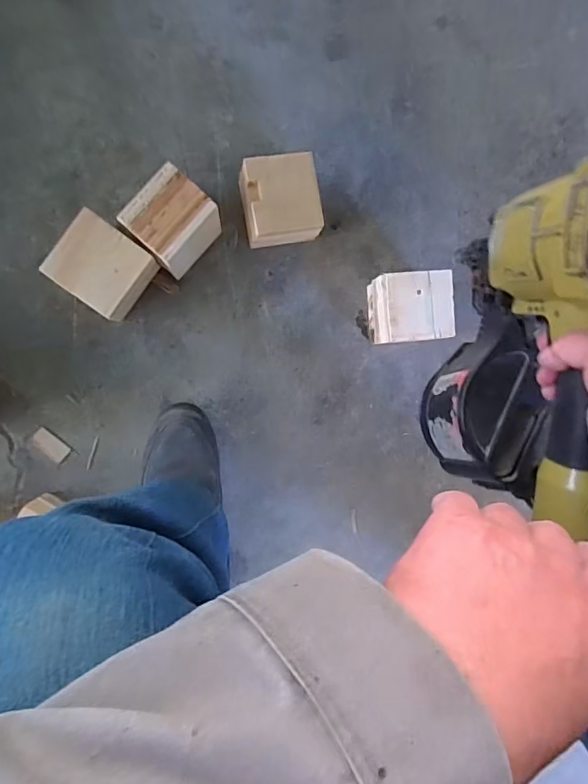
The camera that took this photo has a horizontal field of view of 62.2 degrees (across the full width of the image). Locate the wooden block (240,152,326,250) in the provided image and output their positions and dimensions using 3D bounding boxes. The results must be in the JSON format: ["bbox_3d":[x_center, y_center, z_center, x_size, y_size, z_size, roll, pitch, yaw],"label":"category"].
[{"bbox_3d":[-0.018,-0.244,0.636,0.095,0.080,0.099,-8,93,-6],"label":"wooden block"}]

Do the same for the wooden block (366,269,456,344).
[{"bbox_3d":[0.159,-0.113,0.667,0.095,0.074,0.088,-6,92,-6],"label":"wooden block"}]

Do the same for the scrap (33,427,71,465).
[{"bbox_3d":[-0.324,0.072,0.647,0.050,0.005,0.026,40,87,-6],"label":"scrap"}]

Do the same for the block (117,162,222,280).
[{"bbox_3d":[-0.152,-0.210,0.617,0.085,0.088,0.093,43,87,-6],"label":"block"}]

